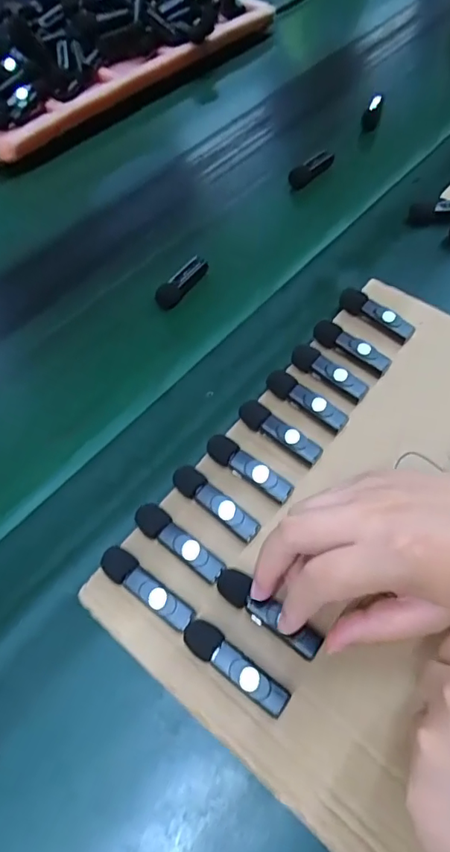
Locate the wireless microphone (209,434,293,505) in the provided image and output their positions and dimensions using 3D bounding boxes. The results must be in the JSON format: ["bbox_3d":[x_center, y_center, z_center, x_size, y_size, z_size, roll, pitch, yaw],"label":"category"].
[{"bbox_3d":[0.016,0.029,0.339,0.064,0.015,0.016,33,65,20],"label":"wireless microphone"}]

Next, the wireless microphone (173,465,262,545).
[{"bbox_3d":[-0.006,0.050,0.327,0.066,0.018,0.017,35,66,21],"label":"wireless microphone"}]

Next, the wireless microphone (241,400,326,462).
[{"bbox_3d":[0.038,0.004,0.354,0.064,0.016,0.016,31,64,19],"label":"wireless microphone"}]

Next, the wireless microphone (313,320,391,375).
[{"bbox_3d":[0.097,-0.060,0.392,0.064,0.019,0.013,34,65,21],"label":"wireless microphone"}]

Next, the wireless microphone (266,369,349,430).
[{"bbox_3d":[0.058,-0.018,0.367,0.066,0.015,0.016,38,67,22],"label":"wireless microphone"}]

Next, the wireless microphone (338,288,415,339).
[{"bbox_3d":[0.122,-0.091,0.410,0.066,0.017,0.015,38,67,22],"label":"wireless microphone"}]

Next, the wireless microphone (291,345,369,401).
[{"bbox_3d":[0.077,-0.039,0.379,0.064,0.019,0.014,37,66,22],"label":"wireless microphone"}]

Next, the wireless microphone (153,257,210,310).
[{"bbox_3d":[-0.040,-0.133,0.464,0.018,0.011,0.064,30,64,19],"label":"wireless microphone"}]

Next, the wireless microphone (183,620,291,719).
[{"bbox_3d":[0.006,0.131,0.277,0.064,0.016,0.018,31,64,19],"label":"wireless microphone"}]

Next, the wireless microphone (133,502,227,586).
[{"bbox_3d":[-0.028,0.073,0.314,0.064,0.015,0.018,31,64,19],"label":"wireless microphone"}]

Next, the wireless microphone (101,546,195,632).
[{"bbox_3d":[-0.046,0.097,0.300,0.064,0.016,0.017,33,65,20],"label":"wireless microphone"}]

